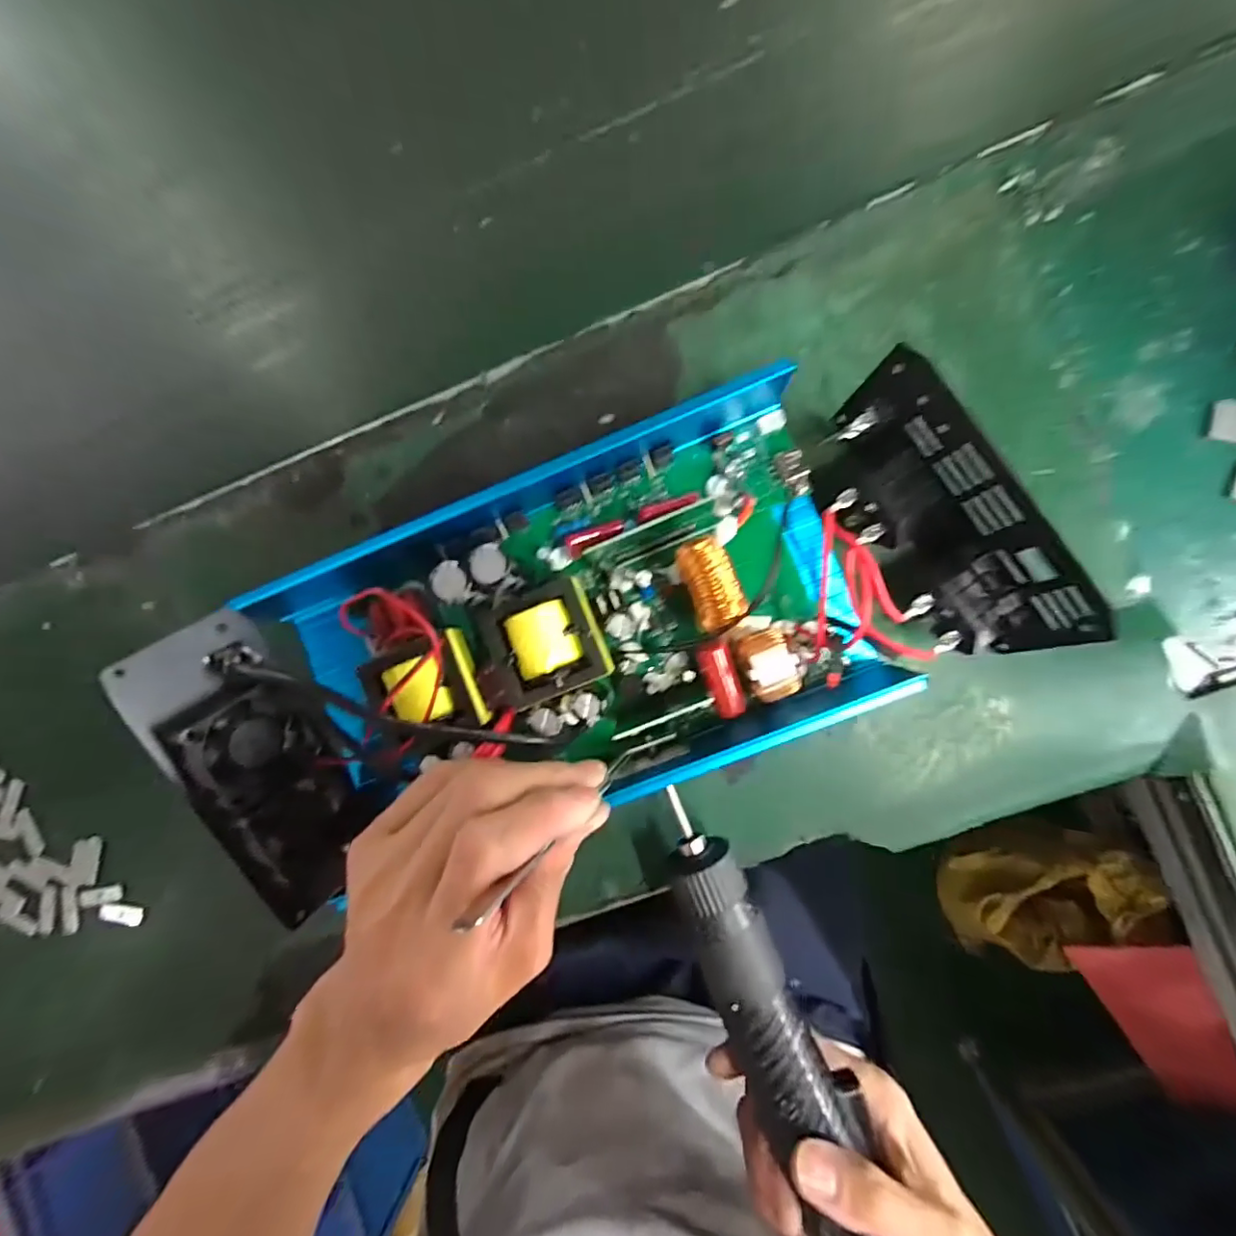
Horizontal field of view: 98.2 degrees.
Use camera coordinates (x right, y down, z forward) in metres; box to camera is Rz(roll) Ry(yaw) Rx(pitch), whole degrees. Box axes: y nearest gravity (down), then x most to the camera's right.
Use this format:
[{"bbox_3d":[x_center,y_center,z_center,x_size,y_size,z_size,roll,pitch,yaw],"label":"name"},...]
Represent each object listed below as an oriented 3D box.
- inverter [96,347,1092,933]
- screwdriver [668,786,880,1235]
[{"bbox_3d":[-0.003,-0.003,0.240,0.361,0.077,0.162,-16,87,1],"label":"inverter"},{"bbox_3d":[0.067,0.180,0.239,0.035,0.040,0.209,-23,82,4],"label":"screwdriver"}]

